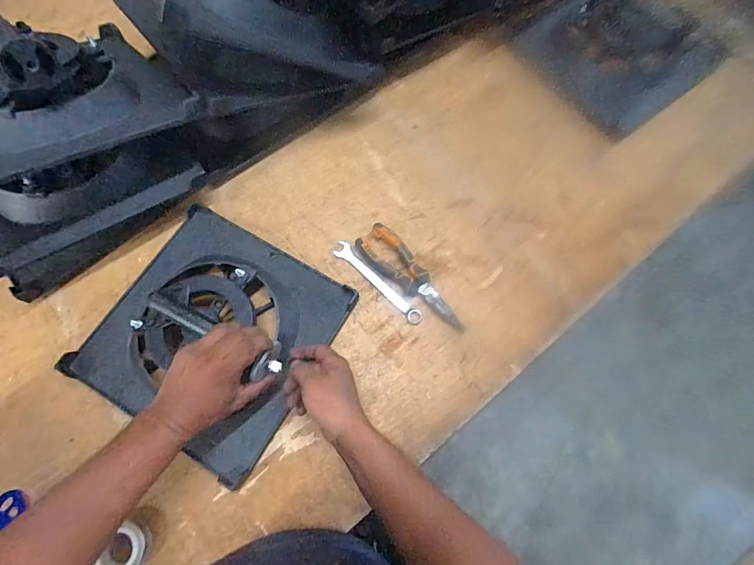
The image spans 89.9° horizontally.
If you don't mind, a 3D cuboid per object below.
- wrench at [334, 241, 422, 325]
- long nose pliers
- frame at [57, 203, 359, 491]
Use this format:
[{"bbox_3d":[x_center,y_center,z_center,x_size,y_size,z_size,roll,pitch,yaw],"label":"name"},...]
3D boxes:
[{"bbox_3d":[-0.001,0.000,0.582,0.027,0.006,0.175,-42,77,-14],"label":"wrench"},{"bbox_3d":[0.056,-0.006,0.578,0.202,0.024,0.058,43,75,12],"label":"long nose pliers"},{"bbox_3d":[-0.227,0.057,0.507,0.296,0.094,0.295,29,73,8],"label":"frame"}]

